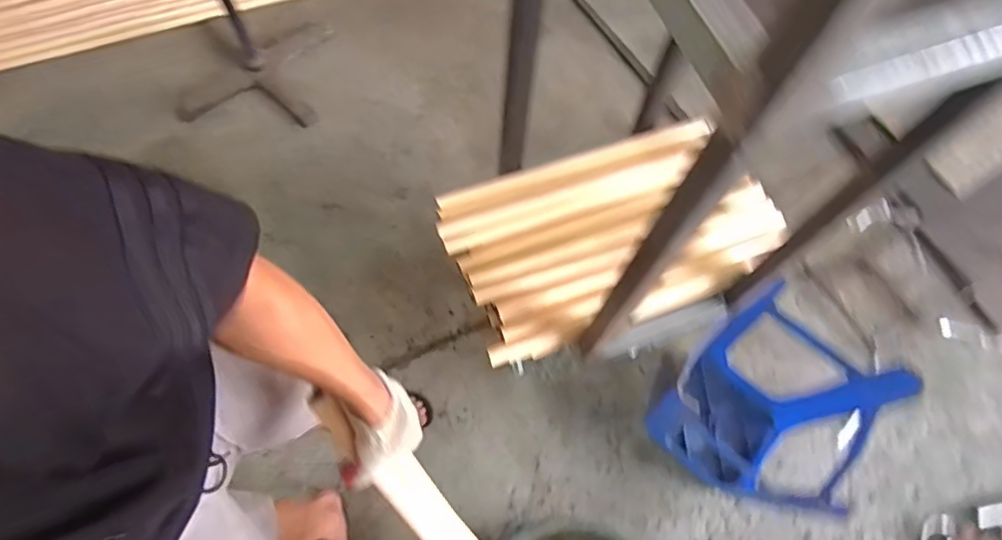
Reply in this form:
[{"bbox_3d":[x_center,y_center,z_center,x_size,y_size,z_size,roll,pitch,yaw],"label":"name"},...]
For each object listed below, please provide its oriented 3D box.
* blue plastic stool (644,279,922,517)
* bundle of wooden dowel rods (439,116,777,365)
[{"bbox_3d":[0.544,0.294,1.193,0.337,0.410,0.334,35,70,13],"label":"blue plastic stool"},{"bbox_3d":[0.208,-0.076,1.041,0.583,0.068,0.332,-20,68,-9],"label":"bundle of wooden dowel rods"}]

